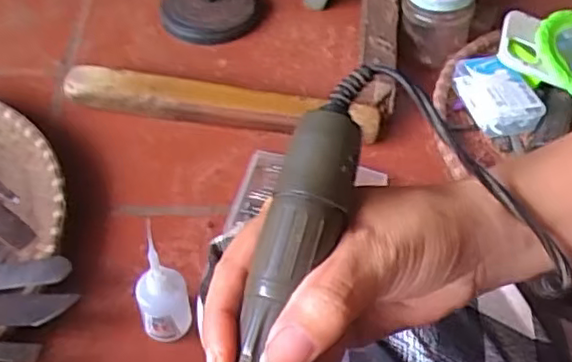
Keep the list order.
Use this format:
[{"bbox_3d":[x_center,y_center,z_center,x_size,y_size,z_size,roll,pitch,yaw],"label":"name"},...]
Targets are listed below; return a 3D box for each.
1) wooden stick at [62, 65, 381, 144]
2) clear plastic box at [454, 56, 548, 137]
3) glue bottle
[{"bbox_3d":[-0.061,-0.071,0.627,0.297,0.034,0.031,7,48,2],"label":"wooden stick"},{"bbox_3d":[0.204,-0.085,0.634,0.057,0.033,0.083,-10,50,-14],"label":"clear plastic box"},{"bbox_3d":[-0.088,0.076,0.459,0.034,0.101,0.029,-20,52,-21],"label":"glue bottle"}]

